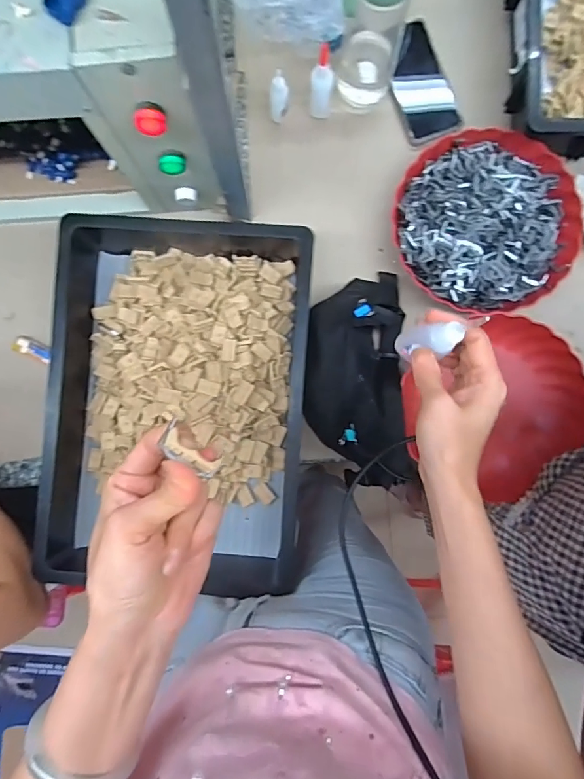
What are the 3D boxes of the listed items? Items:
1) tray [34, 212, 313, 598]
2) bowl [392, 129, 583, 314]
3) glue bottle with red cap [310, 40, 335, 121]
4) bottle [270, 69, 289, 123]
[{"bbox_3d":[-0.139,0.017,0.578,0.301,0.101,0.461,3,85,1],"label":"tray"},{"bbox_3d":[0.259,-0.222,0.597,0.236,0.063,0.235,0,85,1],"label":"bowl"},{"bbox_3d":[0.040,-0.399,0.589,0.029,0.092,0.034,2,85,1],"label":"glue bottle with red cap"},{"bbox_3d":[-0.017,-0.389,0.594,0.025,0.071,0.019,-6,85,1],"label":"bottle"}]

